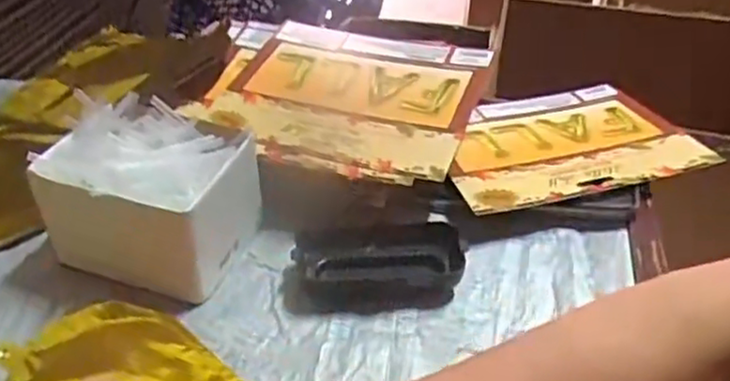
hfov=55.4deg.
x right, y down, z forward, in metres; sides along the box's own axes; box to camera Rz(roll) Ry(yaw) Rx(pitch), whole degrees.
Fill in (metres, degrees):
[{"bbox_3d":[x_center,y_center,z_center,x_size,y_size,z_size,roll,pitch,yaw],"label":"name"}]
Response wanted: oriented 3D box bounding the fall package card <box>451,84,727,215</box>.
[{"bbox_3d":[0.151,-0.040,0.560,0.186,0.007,0.154,-13,33,-11],"label":"fall package card"}]

